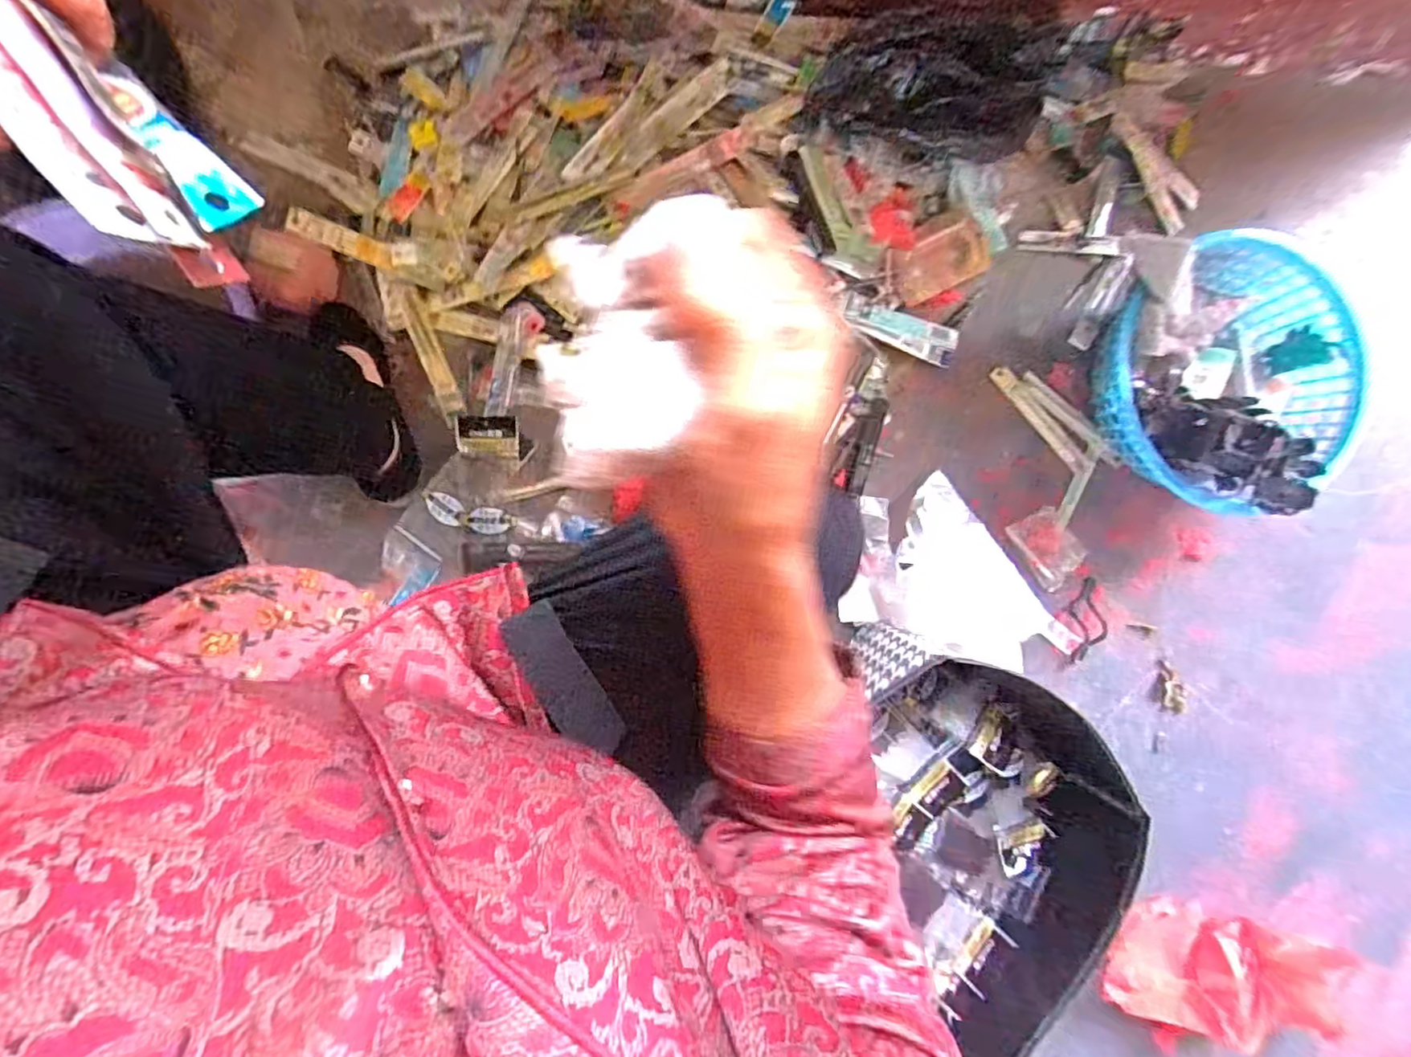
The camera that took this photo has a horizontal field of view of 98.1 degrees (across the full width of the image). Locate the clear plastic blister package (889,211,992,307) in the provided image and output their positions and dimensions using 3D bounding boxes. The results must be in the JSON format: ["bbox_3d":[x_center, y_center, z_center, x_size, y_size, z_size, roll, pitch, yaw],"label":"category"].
[{"bbox_3d":[0.297,-0.345,0.765,0.137,0.016,0.083,-27,92,-5],"label":"clear plastic blister package"}]

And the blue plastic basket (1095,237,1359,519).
[{"bbox_3d":[0.609,-0.174,0.727,0.286,0.148,0.273,0,90,-5],"label":"blue plastic basket"}]

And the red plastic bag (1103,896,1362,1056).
[{"bbox_3d":[0.684,0.598,0.791,0.336,0.047,0.183,16,88,-5],"label":"red plastic bag"}]

